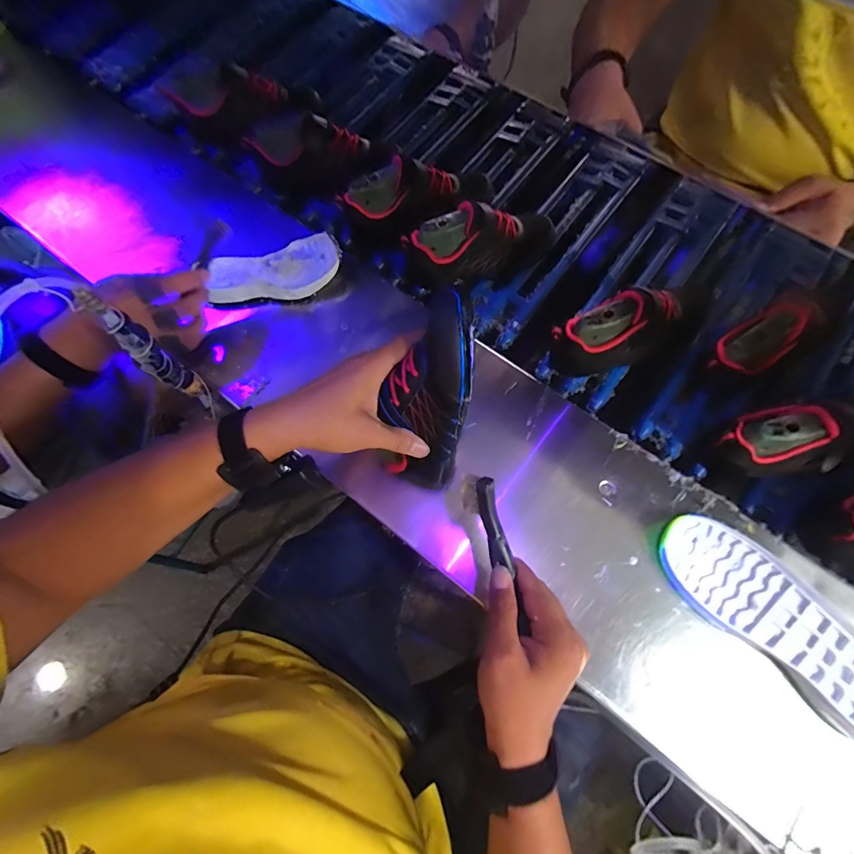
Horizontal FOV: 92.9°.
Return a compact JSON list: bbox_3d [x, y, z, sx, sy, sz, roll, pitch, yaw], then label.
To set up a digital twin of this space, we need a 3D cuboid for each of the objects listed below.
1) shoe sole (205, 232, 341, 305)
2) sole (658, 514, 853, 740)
[{"bbox_3d":[-0.189,-0.194,0.512,0.159,0.028,0.075,-15,77,0],"label":"shoe sole"},{"bbox_3d":[0.334,0.186,0.382,0.244,0.019,0.089,43,78,13],"label":"sole"}]

